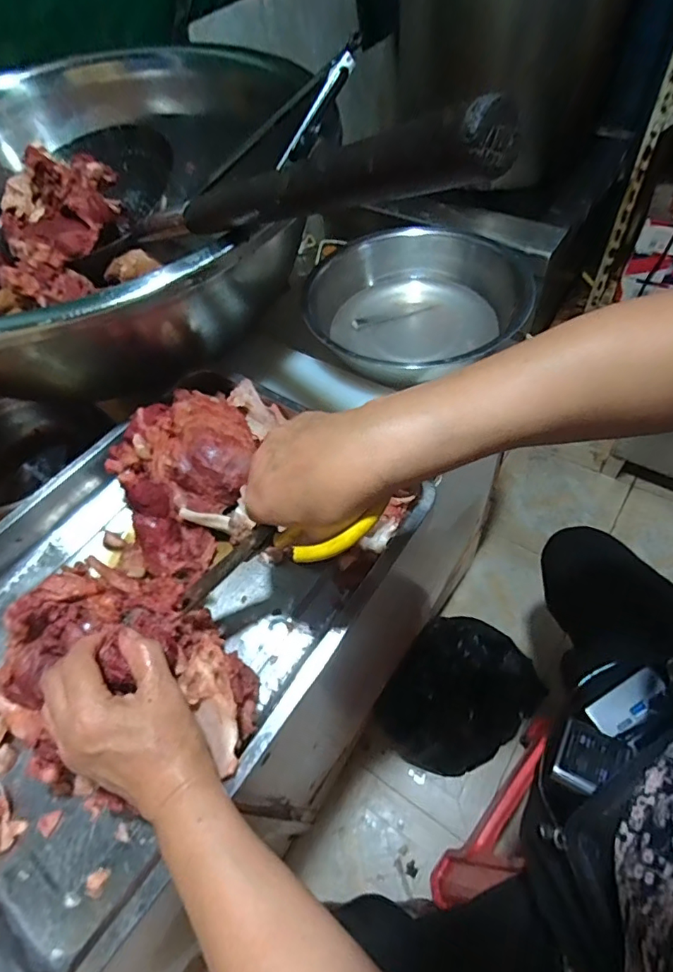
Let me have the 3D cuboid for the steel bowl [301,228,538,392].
[{"bbox_3d":[0.095,-0.217,0.640,0.251,0.086,0.231,-3,57,5],"label":"steel bowl"}]

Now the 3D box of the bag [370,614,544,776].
[{"bbox_3d":[0.249,0.396,0.973,0.247,0.122,0.315,29,65,23],"label":"bag"}]

